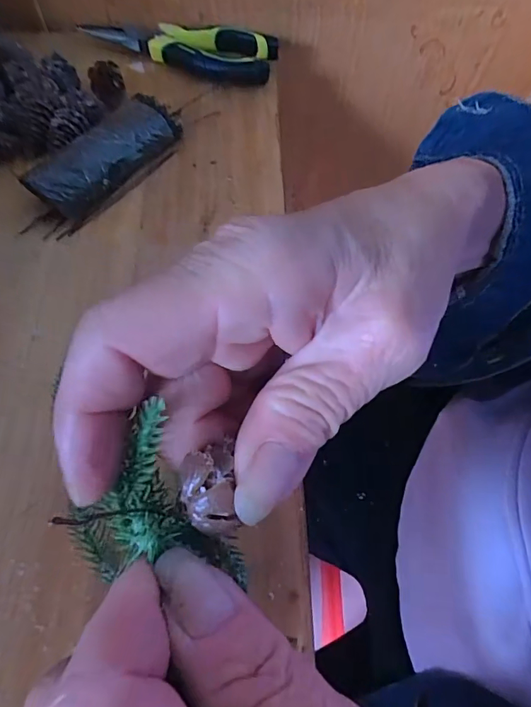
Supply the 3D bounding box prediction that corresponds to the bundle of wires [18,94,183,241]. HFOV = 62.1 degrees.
[{"bbox_3d":[-0.103,-0.122,0.282,0.042,0.025,0.116,34,65,15],"label":"bundle of wires"}]

